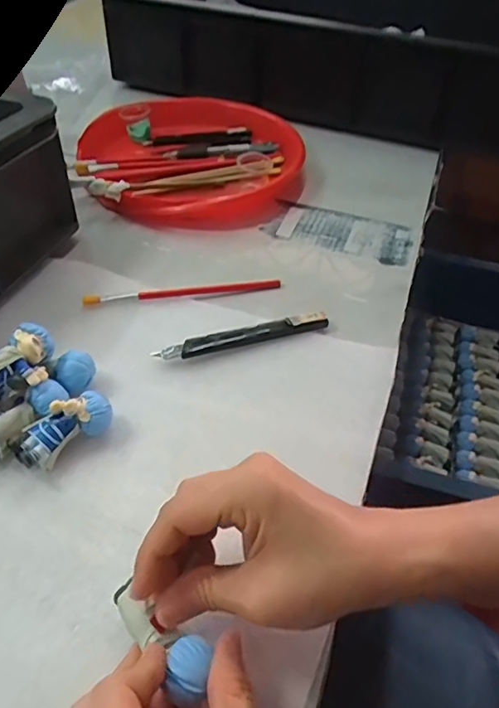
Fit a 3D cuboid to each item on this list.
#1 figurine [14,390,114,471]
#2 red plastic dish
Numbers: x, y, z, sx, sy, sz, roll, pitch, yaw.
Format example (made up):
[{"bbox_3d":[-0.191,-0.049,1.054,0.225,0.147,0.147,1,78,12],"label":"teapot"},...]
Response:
[{"bbox_3d":[-0.116,0.044,0.337,0.061,0.027,0.024,-35,56,-18],"label":"figurine"},{"bbox_3d":[-0.063,-0.226,0.612,0.248,0.031,0.235,2,45,-2],"label":"red plastic dish"}]

